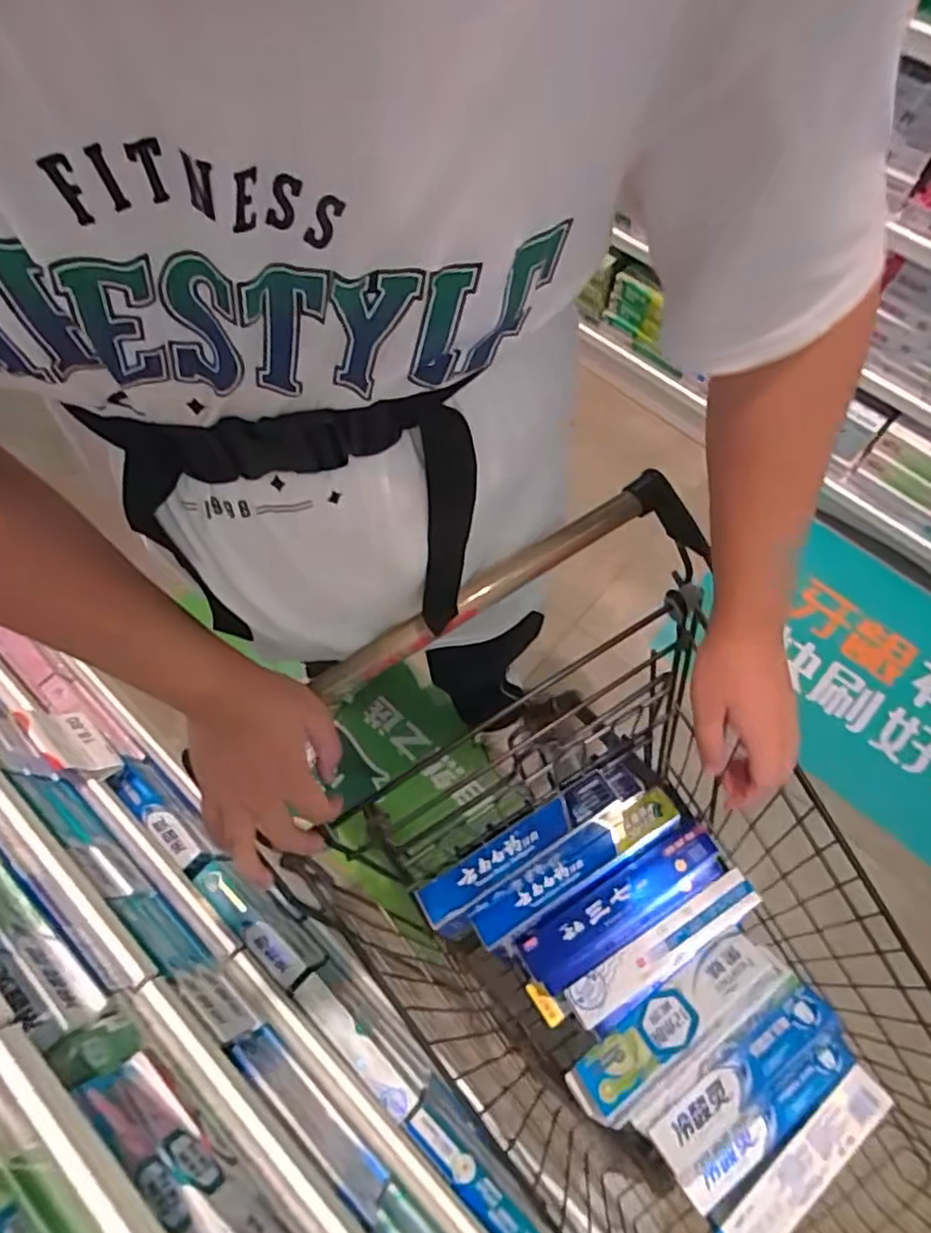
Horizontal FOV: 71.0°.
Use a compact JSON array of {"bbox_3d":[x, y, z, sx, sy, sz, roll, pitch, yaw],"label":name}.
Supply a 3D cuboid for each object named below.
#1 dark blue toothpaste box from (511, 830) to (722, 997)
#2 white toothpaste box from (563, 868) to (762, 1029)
[{"bbox_3d":[0.167,0.310,0.693,0.235,0.060,0.075,-30,82,-5],"label":"dark blue toothpaste box"},{"bbox_3d":[0.204,0.342,0.675,0.220,0.030,0.040,-32,69,-10],"label":"white toothpaste box"}]

